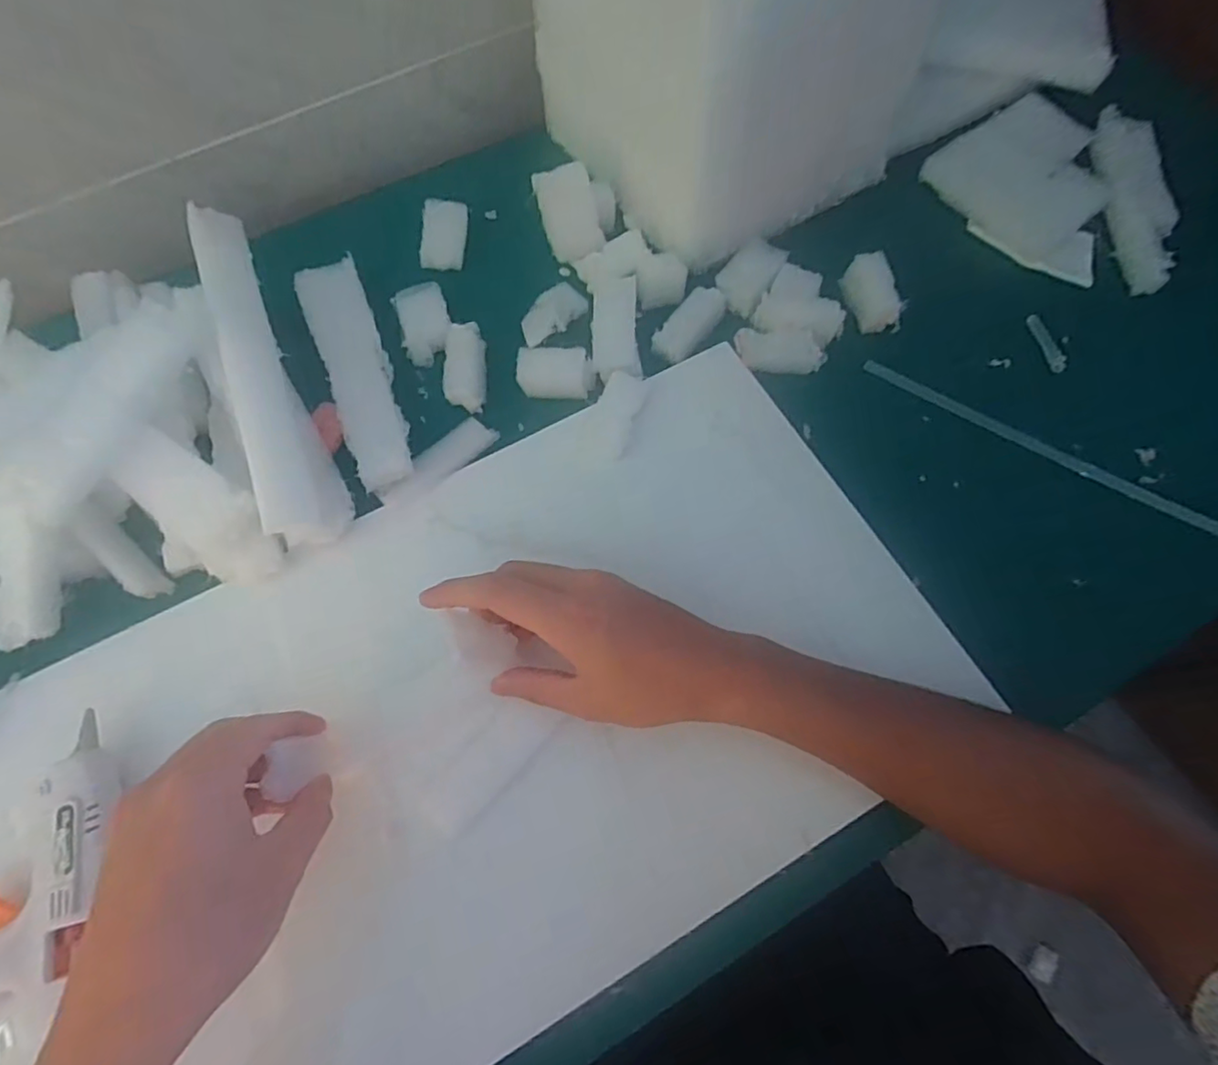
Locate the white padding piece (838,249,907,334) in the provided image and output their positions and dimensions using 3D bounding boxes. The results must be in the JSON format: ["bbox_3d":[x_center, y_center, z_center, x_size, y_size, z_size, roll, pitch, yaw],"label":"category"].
[{"bbox_3d":[0.194,-0.175,0.454,0.034,0.010,0.058,-25,77,36],"label":"white padding piece"}]

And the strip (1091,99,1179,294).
[{"bbox_3d":[0.424,-0.267,0.497,0.047,0.021,0.166,7,72,1],"label":"strip"}]

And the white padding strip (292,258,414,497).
[{"bbox_3d":[-0.174,-0.116,0.424,0.042,0.014,0.186,-22,74,-8],"label":"white padding strip"}]

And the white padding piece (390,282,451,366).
[{"bbox_3d":[-0.135,-0.153,0.453,0.037,0.016,0.057,-18,74,-7],"label":"white padding piece"}]

